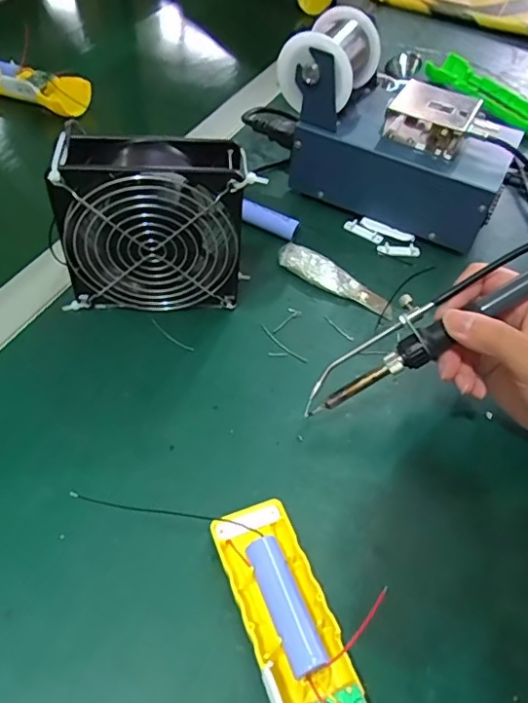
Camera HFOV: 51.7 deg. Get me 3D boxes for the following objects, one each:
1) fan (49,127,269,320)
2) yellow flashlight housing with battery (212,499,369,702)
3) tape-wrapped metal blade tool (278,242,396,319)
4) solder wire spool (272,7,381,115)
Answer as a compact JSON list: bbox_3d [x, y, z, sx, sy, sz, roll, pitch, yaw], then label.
[{"bbox_3d":[-0.075,-0.085,0.387,0.127,0.121,0.047,1,51,-6],"label":"fan"},{"bbox_3d":[0.019,0.151,0.264,0.047,0.030,0.164,-16,54,-19],"label":"yellow flashlight housing with battery"},{"bbox_3d":[0.060,-0.061,0.451,0.106,0.015,0.024,26,53,15],"label":"tape-wrapped metal blade tool"},{"bbox_3d":[0.057,-0.252,0.469,0.071,0.061,0.079,28,53,16],"label":"solder wire spool"}]

